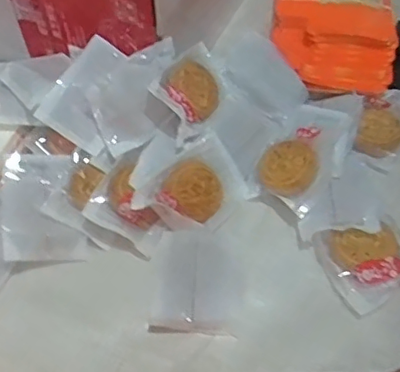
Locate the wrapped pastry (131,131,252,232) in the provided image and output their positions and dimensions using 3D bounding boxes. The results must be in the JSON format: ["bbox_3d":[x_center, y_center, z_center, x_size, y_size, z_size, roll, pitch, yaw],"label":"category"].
[{"bbox_3d":[-0.010,-0.004,0.643,0.125,0.028,0.080,-23,86,-29],"label":"wrapped pastry"}]

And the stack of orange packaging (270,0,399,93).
[{"bbox_3d":[0.192,-0.253,0.828,0.168,0.047,0.314,5,52,5],"label":"stack of orange packaging"}]

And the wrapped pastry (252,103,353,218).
[{"bbox_3d":[0.123,-0.037,0.670,0.094,0.027,0.129,34,76,37],"label":"wrapped pastry"}]

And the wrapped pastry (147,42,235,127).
[{"bbox_3d":[-0.007,-0.112,0.679,0.015,0.079,0.120,-15,25,39],"label":"wrapped pastry"}]

